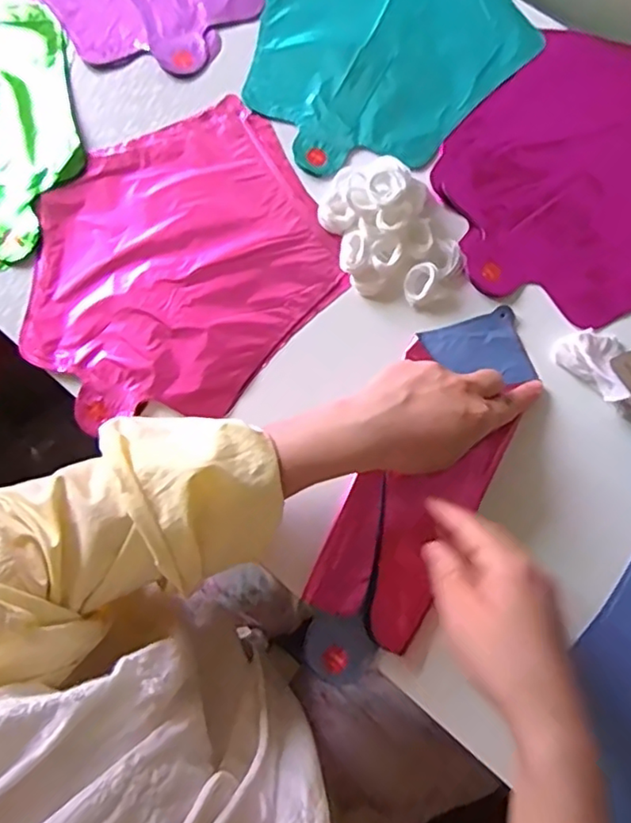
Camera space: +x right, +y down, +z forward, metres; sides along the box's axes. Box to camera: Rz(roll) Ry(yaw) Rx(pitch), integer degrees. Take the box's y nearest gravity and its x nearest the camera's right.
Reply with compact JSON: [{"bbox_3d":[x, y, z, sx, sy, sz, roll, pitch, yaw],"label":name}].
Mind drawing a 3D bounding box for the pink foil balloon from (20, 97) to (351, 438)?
[{"bbox_3d":[-0.107,-0.109,0.463,0.226,0.012,0.219,-28,77,-4],"label":"pink foil balloon"}]

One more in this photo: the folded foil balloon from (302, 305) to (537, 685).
[{"bbox_3d":[0.069,0.050,0.420,0.083,0.010,0.268,28,78,7],"label":"folded foil balloon"}]

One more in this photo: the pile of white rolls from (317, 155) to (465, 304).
[{"bbox_3d":[0.052,-0.135,0.444,0.084,0.036,0.118,-24,77,-3],"label":"pile of white rolls"}]

